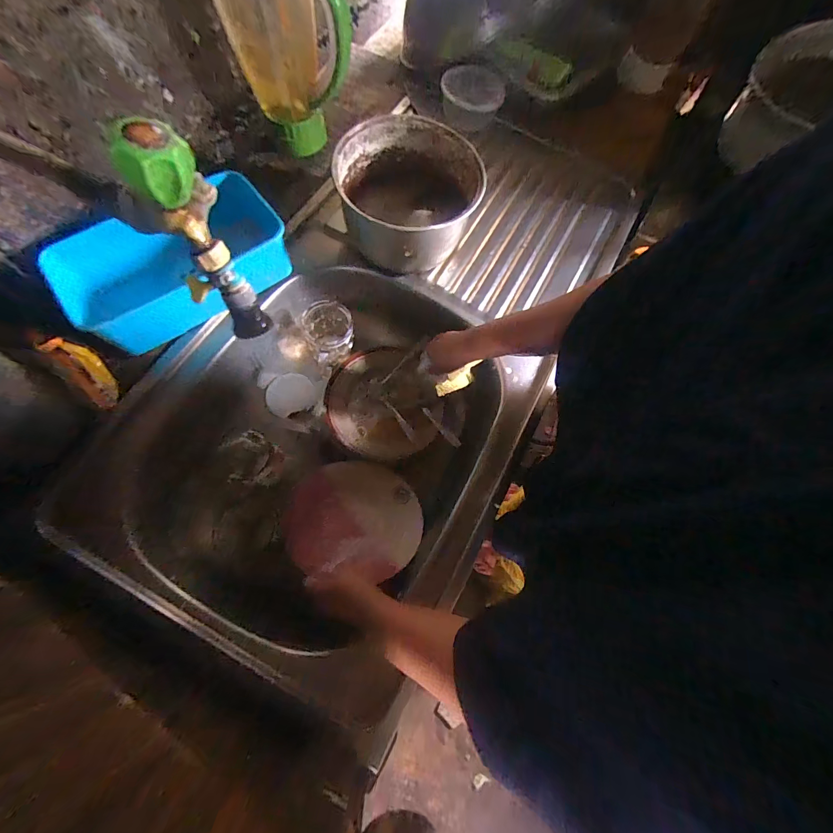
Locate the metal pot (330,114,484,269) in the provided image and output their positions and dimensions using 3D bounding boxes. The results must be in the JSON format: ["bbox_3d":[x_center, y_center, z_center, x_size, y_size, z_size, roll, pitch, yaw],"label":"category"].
[{"bbox_3d":[-0.009,-0.319,0.550,0.201,0.136,0.194,0,70,-1],"label":"metal pot"}]

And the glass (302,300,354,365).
[{"bbox_3d":[-0.141,-0.130,0.606,0.074,0.106,0.085,-16,71,-7],"label":"glass"}]

